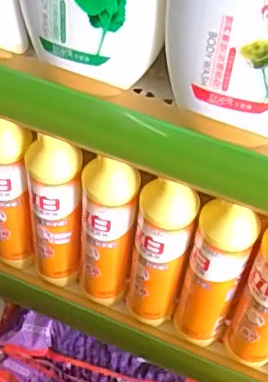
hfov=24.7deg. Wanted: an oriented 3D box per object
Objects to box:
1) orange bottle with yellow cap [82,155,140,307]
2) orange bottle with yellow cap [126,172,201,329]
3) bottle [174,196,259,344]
[{"bbox_3d":[-0.026,0.047,0.611,0.047,0.207,0.038,6,51,0],"label":"orange bottle with yellow cap"},{"bbox_3d":[0.025,0.066,0.597,0.051,0.206,0.038,10,51,3],"label":"orange bottle with yellow cap"},{"bbox_3d":[0.075,0.085,0.586,0.051,0.201,0.041,20,52,11],"label":"bottle"}]

